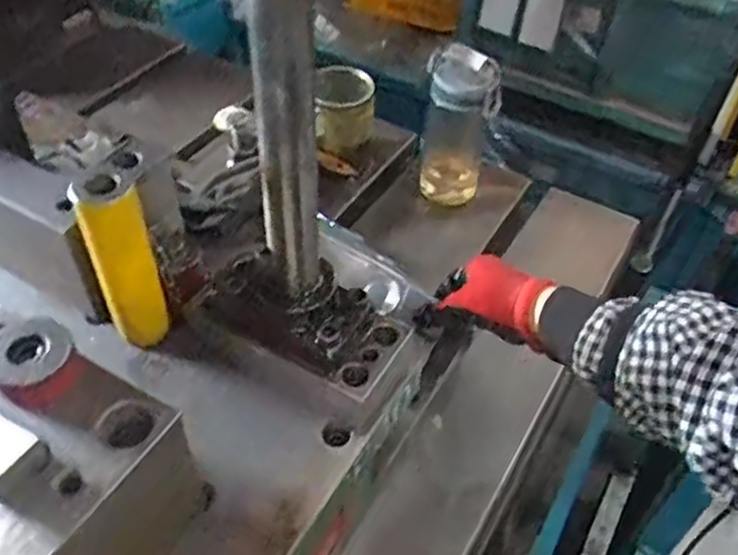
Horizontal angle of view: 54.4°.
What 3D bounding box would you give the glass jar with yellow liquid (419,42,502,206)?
[{"bbox_3d":[0.100,-0.167,0.804,0.078,0.180,0.061,8,46,5],"label":"glass jar with yellow liquid"}]

